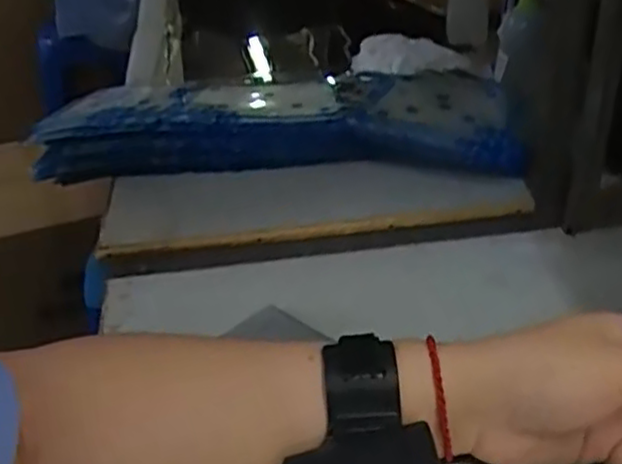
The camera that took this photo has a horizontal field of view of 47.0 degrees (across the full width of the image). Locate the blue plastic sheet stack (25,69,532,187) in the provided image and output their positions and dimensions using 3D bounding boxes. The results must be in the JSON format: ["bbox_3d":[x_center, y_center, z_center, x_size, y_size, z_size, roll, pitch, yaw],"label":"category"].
[{"bbox_3d":[-0.034,-0.105,0.691,0.438,0.070,0.148,0,34,1],"label":"blue plastic sheet stack"}]

